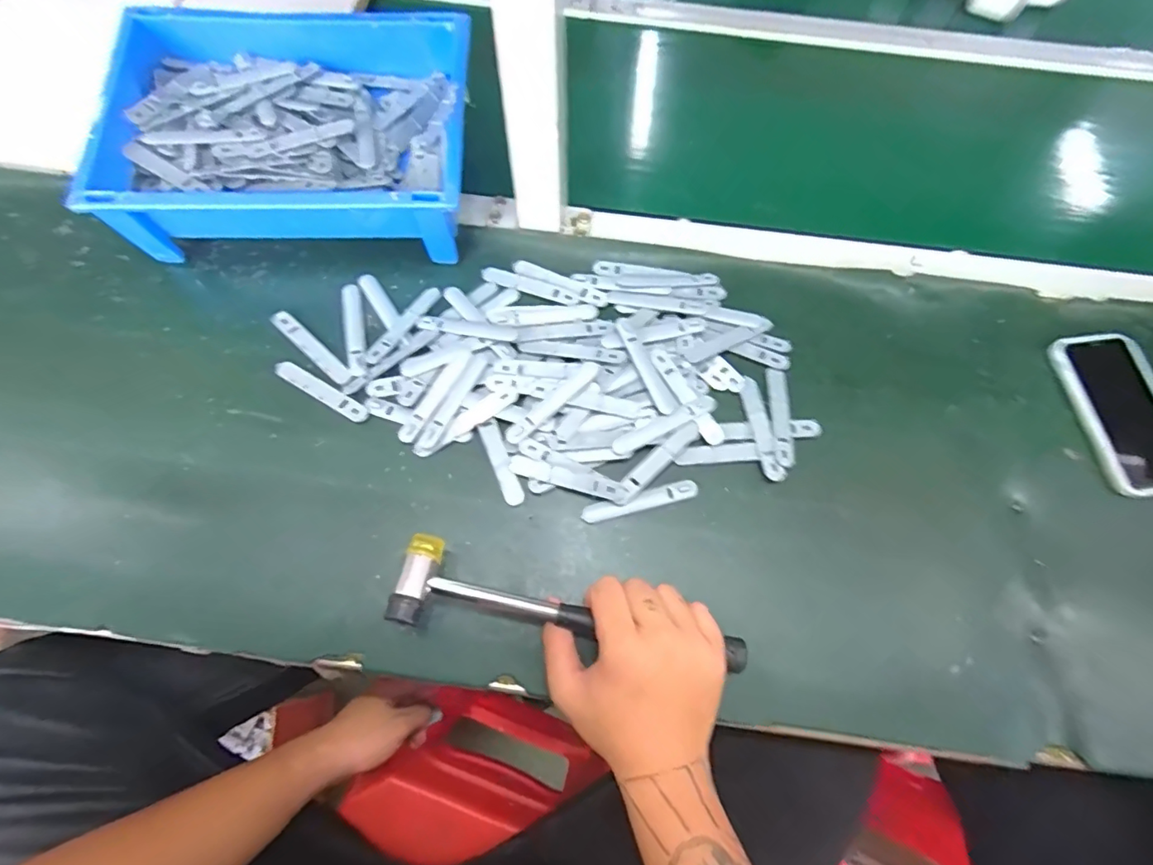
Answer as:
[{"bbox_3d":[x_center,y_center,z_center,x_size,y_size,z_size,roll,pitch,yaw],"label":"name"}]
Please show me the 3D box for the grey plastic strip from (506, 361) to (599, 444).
[{"bbox_3d":[-0.019,-0.025,0.443,0.096,0.010,0.015,-40,75,-16],"label":"grey plastic strip"}]

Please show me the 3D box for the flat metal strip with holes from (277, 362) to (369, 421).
[{"bbox_3d":[-0.218,-0.035,0.458,0.094,0.007,0.017,30,70,9],"label":"flat metal strip with holes"}]

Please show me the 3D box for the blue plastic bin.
[{"bbox_3d":[-0.252,-0.274,0.494,0.312,0.125,0.222,-1,69,-3],"label":"blue plastic bin"}]

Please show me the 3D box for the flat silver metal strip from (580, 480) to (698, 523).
[{"bbox_3d":[0.051,0.056,0.428,0.094,0.006,0.014,-13,70,-7],"label":"flat silver metal strip"}]

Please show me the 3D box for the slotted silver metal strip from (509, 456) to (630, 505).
[{"bbox_3d":[-0.006,0.037,0.427,0.097,0.010,0.016,15,69,3],"label":"slotted silver metal strip"}]

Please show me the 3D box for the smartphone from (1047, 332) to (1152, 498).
[{"bbox_3d":[0.474,-0.019,0.460,0.085,0.007,0.146,-8,69,-6],"label":"smartphone"}]

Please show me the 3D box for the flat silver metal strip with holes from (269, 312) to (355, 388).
[{"bbox_3d":[-0.234,-0.076,0.473,0.095,0.012,0.017,39,72,12],"label":"flat silver metal strip with holes"}]

